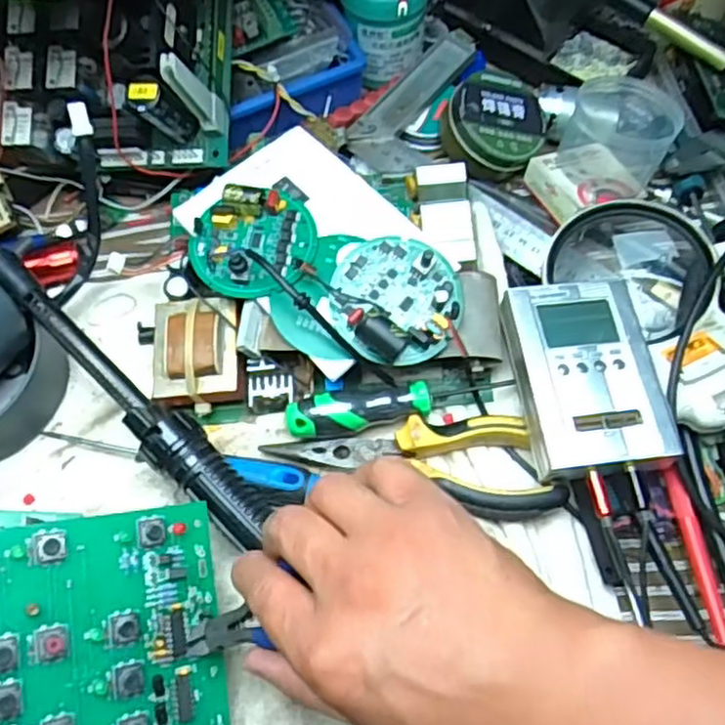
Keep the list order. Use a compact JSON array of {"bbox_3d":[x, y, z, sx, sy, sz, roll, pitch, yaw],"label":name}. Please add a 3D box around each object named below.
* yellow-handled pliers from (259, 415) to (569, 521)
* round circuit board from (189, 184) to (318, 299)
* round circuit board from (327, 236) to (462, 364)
[{"bbox_3d":[0.027,0.050,0.370,0.150,0.013,0.054,5,65,4],"label":"yellow-handled pliers"},{"bbox_3d":[-0.062,-0.068,0.396,0.069,0.022,0.060,-13,65,-5],"label":"round circuit board"},{"bbox_3d":[0.019,-0.035,0.381,0.070,0.029,0.067,0,77,-2],"label":"round circuit board"}]

